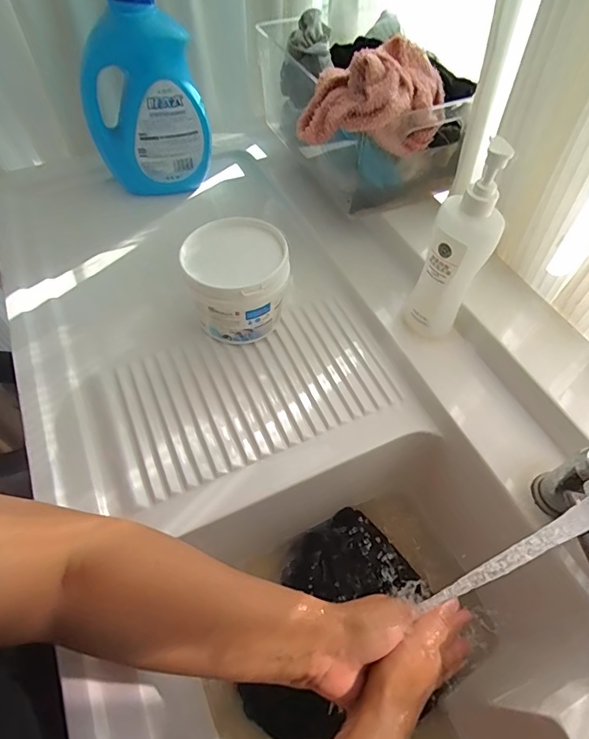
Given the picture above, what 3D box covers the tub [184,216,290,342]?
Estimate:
[{"bbox_3d":[-0.068,-0.105,0.542,0.113,0.108,0.114,0,56,0],"label":"tub"}]

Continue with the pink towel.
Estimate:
[{"bbox_3d":[0.097,-0.326,0.532,0.148,0.095,0.154,22,58,14],"label":"pink towel"}]

